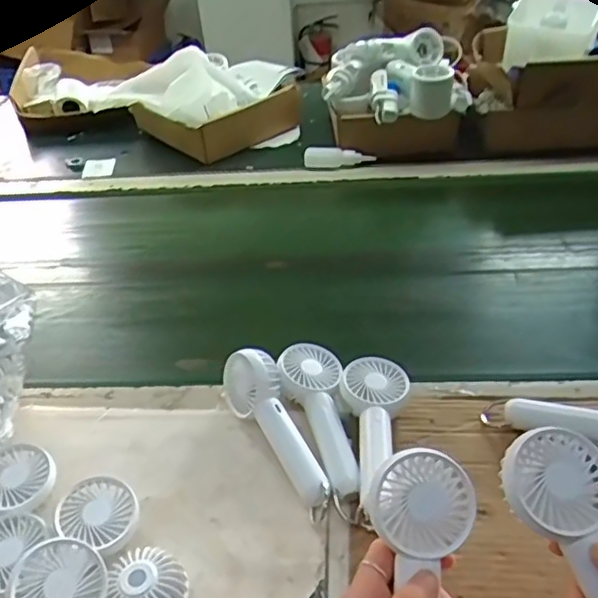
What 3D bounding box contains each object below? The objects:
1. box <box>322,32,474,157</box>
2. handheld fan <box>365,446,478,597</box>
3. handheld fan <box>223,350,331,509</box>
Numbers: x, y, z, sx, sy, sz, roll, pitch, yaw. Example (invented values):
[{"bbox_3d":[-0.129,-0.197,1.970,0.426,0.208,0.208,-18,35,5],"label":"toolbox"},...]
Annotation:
[{"bbox_3d":[0.144,-0.296,0.936,0.211,0.146,0.150,-2,38,2],"label":"box"},{"bbox_3d":[0.067,0.156,0.340,0.057,0.035,0.141,1,71,6],"label":"handheld fan"},{"bbox_3d":[-0.017,0.102,0.510,0.039,0.053,0.148,-21,54,-21],"label":"handheld fan"}]

